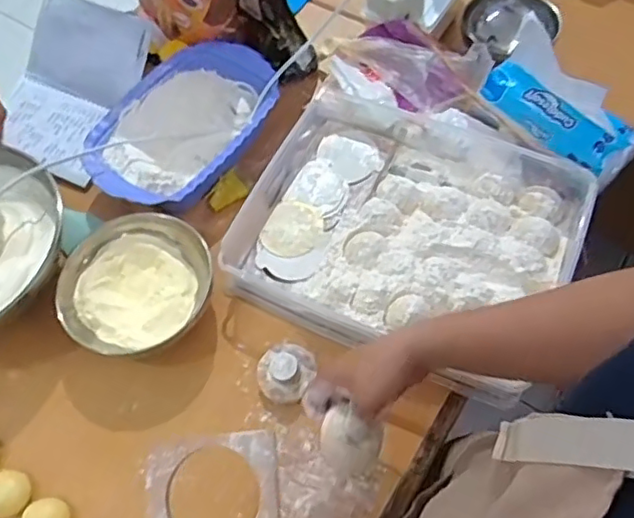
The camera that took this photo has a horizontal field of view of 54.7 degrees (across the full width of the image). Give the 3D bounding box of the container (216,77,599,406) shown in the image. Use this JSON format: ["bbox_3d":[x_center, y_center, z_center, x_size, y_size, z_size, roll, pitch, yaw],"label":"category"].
[{"bbox_3d":[0.105,-0.042,0.722,0.370,0.062,0.325,23,66,14],"label":"container"}]

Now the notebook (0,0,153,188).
[{"bbox_3d":[-0.347,-0.242,0.862,0.215,0.051,0.240,21,91,18],"label":"notebook"}]

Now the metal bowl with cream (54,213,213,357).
[{"bbox_3d":[-0.205,0.031,0.698,0.141,0.064,0.164,28,67,16],"label":"metal bowl with cream"}]

